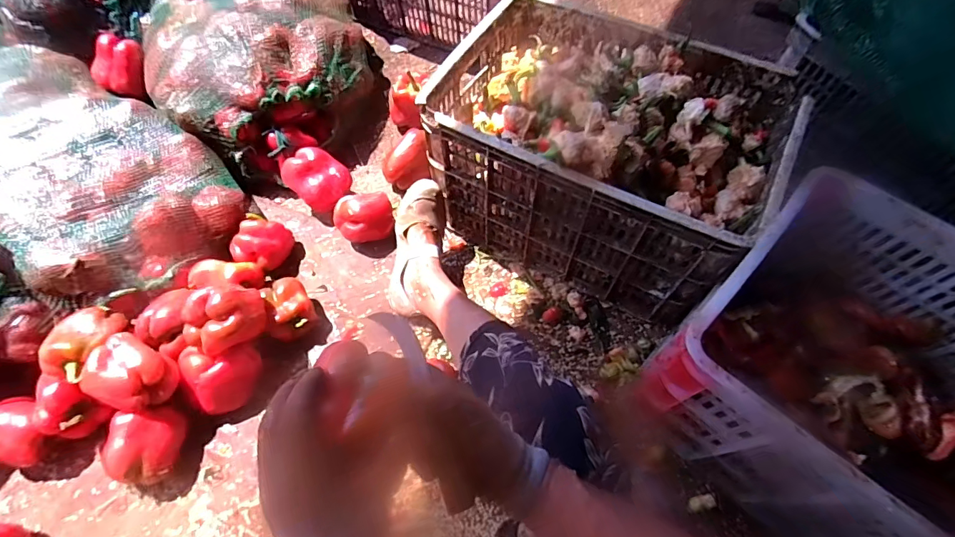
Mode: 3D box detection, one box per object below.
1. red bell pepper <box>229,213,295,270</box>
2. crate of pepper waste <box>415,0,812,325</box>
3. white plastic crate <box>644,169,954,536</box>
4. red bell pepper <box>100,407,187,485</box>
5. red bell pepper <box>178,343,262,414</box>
[{"bbox_3d":[-0.398,-0.042,0.837,0.082,0.079,0.088,12,62,8],"label":"red bell pepper"},{"bbox_3d":[0.204,-0.199,0.783,0.498,0.321,0.356,25,65,14],"label":"crate of pepper waste"},{"bbox_3d":[0.525,0.185,0.565,0.501,0.265,0.365,41,70,20],"label":"white plastic crate"},{"bbox_3d":[-0.483,0.260,0.666,0.079,0.089,0.102,10,62,7],"label":"red bell pepper"},{"bbox_3d":[-0.397,0.172,0.699,0.093,0.081,0.094,-1,61,1],"label":"red bell pepper"}]

